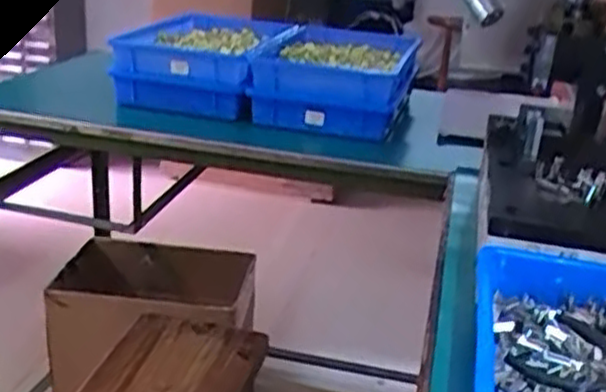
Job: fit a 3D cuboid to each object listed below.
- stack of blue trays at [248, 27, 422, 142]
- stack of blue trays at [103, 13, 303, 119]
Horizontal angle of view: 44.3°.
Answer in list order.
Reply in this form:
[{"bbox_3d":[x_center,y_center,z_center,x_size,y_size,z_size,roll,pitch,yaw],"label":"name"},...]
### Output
[{"bbox_3d":[0.066,-0.209,1.330,0.235,0.113,0.355,8,22,10],"label":"stack of blue trays"},{"bbox_3d":[-0.169,-0.247,1.345,0.236,0.120,0.346,8,22,10],"label":"stack of blue trays"}]

